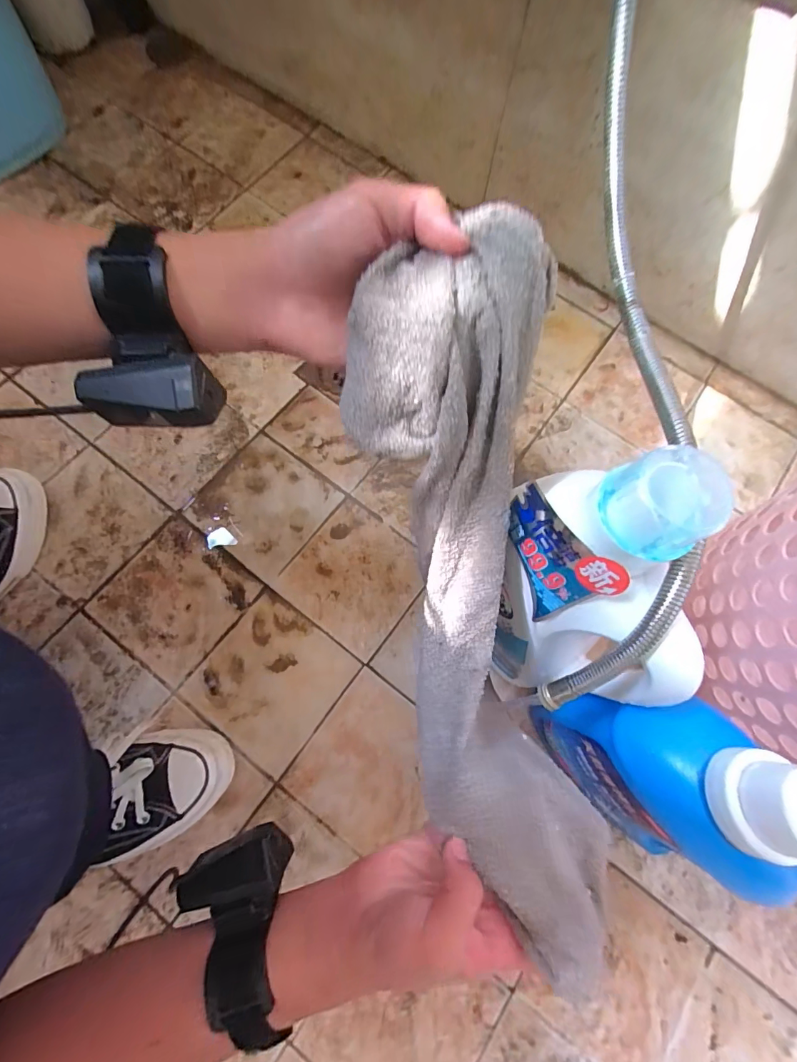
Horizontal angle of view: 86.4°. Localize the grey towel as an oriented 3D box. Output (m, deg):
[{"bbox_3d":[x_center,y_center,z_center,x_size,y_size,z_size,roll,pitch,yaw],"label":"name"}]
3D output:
[{"bbox_3d":[0.045,0.041,0.247,0.105,0.103,0.388,-9,97,-5],"label":"grey towel"}]

